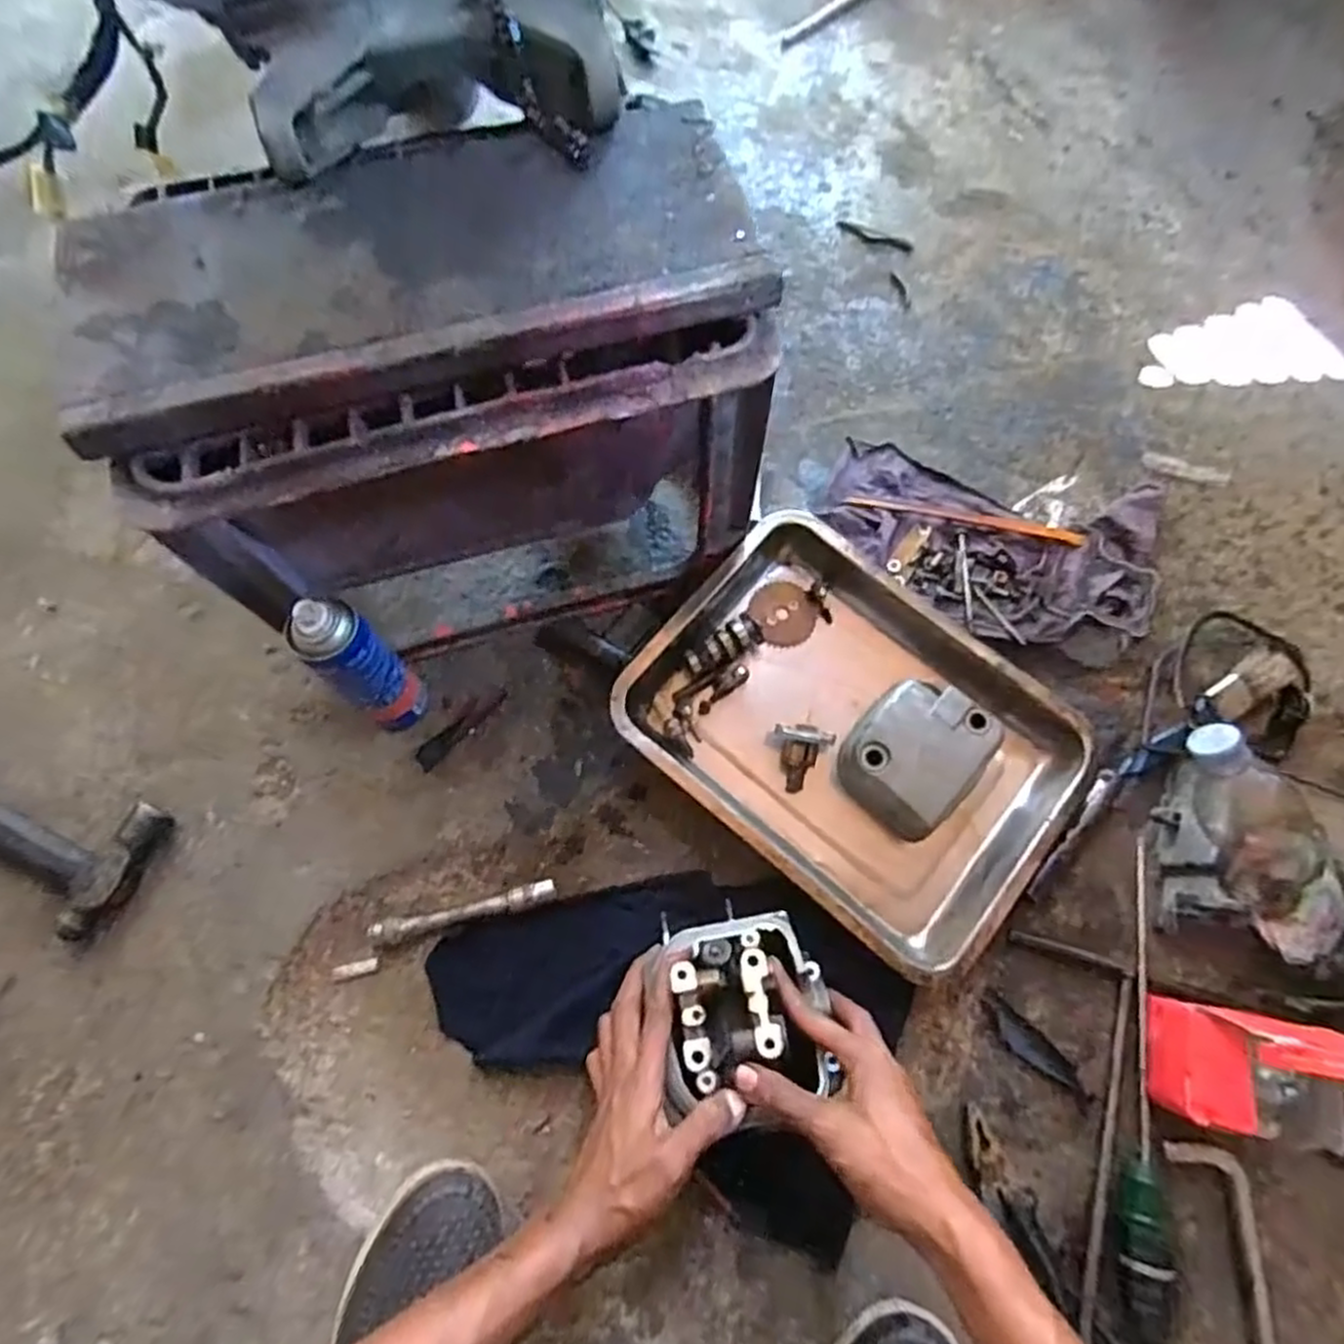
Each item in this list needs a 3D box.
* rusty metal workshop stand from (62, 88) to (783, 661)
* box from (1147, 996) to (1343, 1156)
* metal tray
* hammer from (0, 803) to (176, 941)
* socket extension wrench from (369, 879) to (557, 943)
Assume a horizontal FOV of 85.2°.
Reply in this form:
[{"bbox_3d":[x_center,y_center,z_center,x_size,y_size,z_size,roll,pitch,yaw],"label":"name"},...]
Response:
[{"bbox_3d":[-0.150,-0.198,0.576,0.396,0.297,0.245,-13,73,-4],"label":"rusty metal workshop stand"},{"bbox_3d":[0.401,0.278,0.506,0.073,0.149,0.078,8,73,3],"label":"box"},{"bbox_3d":[0.153,0.051,0.625,0.351,0.053,0.260,39,77,11],"label":"metal tray"},{"bbox_3d":[-0.524,0.128,0.588,0.210,0.032,0.107,20,74,6],"label":"hammer"},{"bbox_3d":[-0.169,0.196,0.595,0.147,0.021,0.018,-13,73,-4],"label":"socket extension wrench"}]

